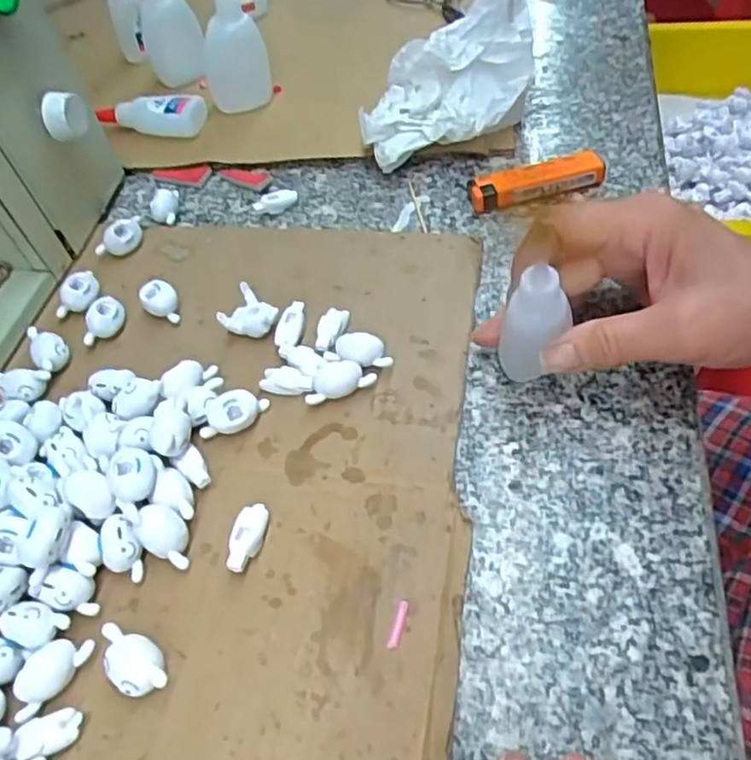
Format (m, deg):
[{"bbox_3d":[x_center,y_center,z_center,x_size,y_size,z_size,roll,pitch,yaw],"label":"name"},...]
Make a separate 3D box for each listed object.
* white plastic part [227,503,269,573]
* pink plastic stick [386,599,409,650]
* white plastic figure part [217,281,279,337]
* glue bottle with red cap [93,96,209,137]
[{"bbox_3d":[-0.054,0.067,0.277,0.012,0.011,0.029,-2,54,12],"label":"white plastic part"},{"bbox_3d":[0.009,0.093,0.252,0.004,0.004,0.019,9,57,19],"label":"pink plastic stick"},{"bbox_3d":[-0.068,-0.033,0.348,0.024,0.016,0.027,-43,57,-18],"label":"white plastic figure part"},{"bbox_3d":[-0.163,-0.189,0.474,0.079,0.024,0.025,-1,54,12],"label":"glue bottle with red cap"}]

